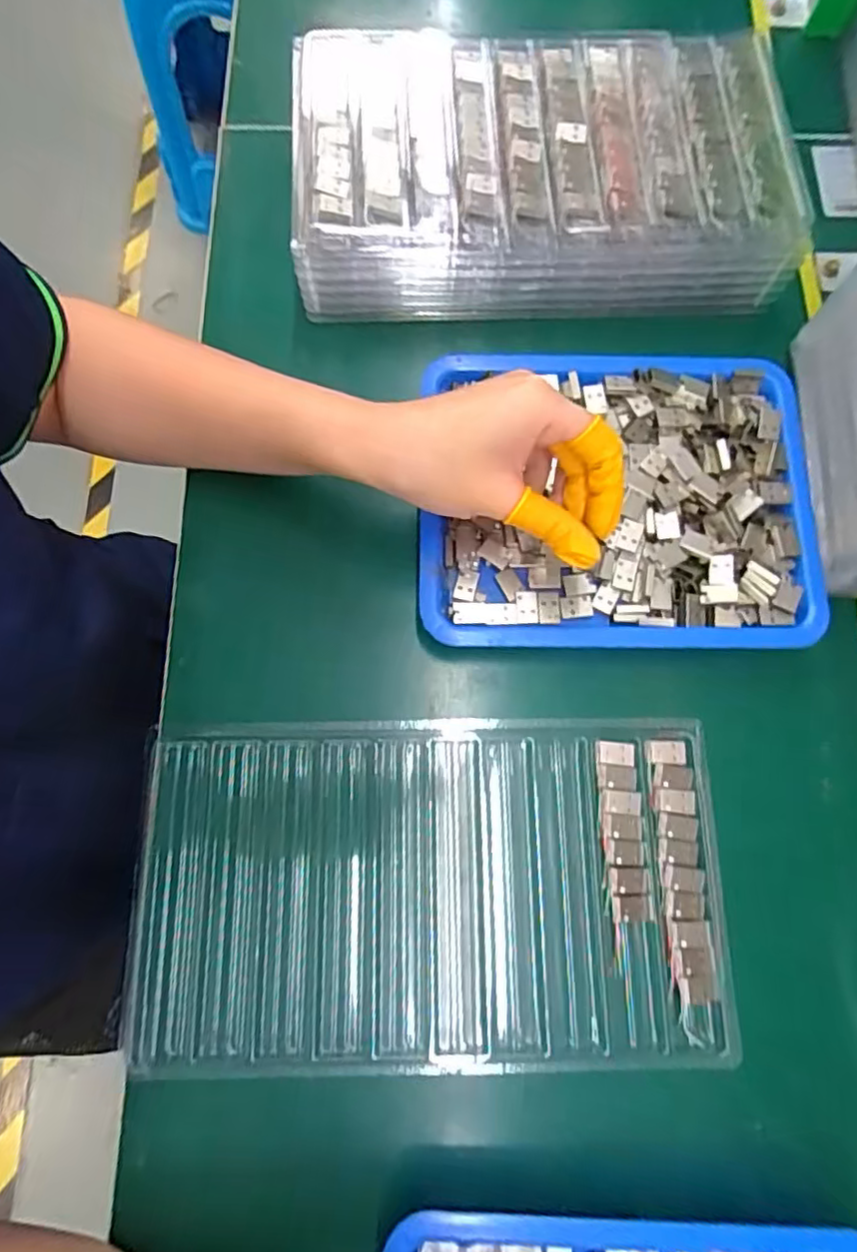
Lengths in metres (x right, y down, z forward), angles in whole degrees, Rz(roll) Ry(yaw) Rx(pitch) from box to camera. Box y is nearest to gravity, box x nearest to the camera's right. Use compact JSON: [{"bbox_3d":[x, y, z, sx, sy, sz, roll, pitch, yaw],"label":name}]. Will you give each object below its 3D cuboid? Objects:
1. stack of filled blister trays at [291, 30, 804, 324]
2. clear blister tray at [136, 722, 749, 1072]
[{"bbox_3d":[0.065,-0.280,0.380,0.286,0.052,0.160,-3,76,0],"label":"stack of filled blister trays"},{"bbox_3d":[-0.001,0.132,0.313,0.290,0.010,0.160,0,76,0],"label":"clear blister tray"}]

